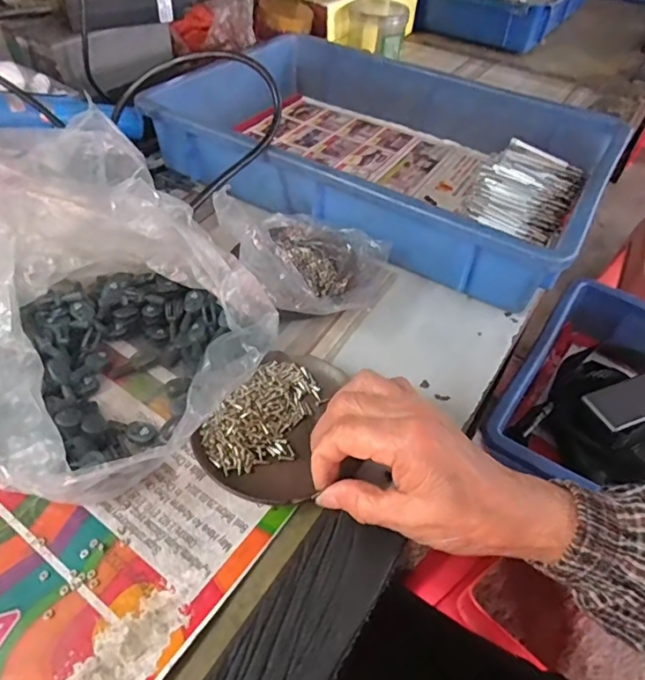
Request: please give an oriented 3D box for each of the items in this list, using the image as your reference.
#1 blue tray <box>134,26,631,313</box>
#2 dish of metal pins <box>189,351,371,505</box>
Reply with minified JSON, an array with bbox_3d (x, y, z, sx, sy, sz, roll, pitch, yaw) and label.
[{"bbox_3d":[0.058,-0.211,0.555,0.434,0.079,0.293,26,51,19],"label":"blue tray"},{"bbox_3d":[-0.019,0.057,0.337,0.095,0.014,0.112,25,50,18],"label":"dish of metal pins"}]

